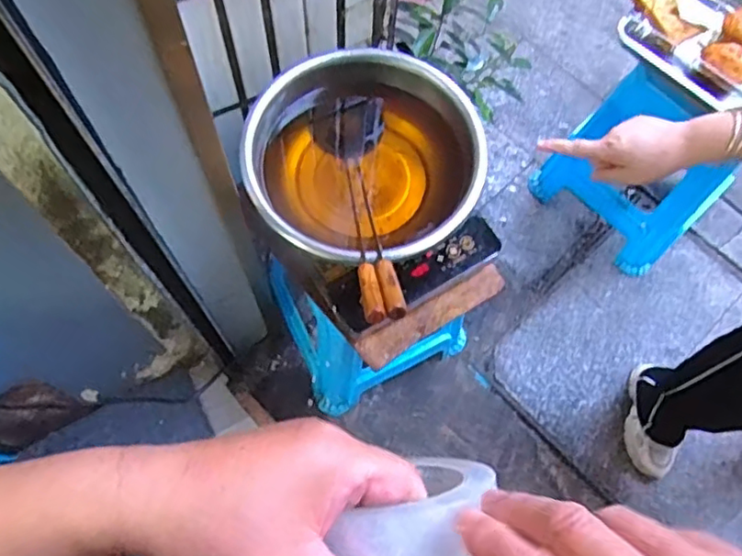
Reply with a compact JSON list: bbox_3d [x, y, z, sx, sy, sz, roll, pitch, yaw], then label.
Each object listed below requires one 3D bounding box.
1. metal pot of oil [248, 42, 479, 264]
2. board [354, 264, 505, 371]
[{"bbox_3d":[-0.013,-0.169,0.948,0.340,0.142,0.320,1,69,-2],"label":"metal pot of oil"},{"bbox_3d":[0.101,0.058,1.018,0.266,0.015,0.058,-32,93,-13],"label":"board"}]

